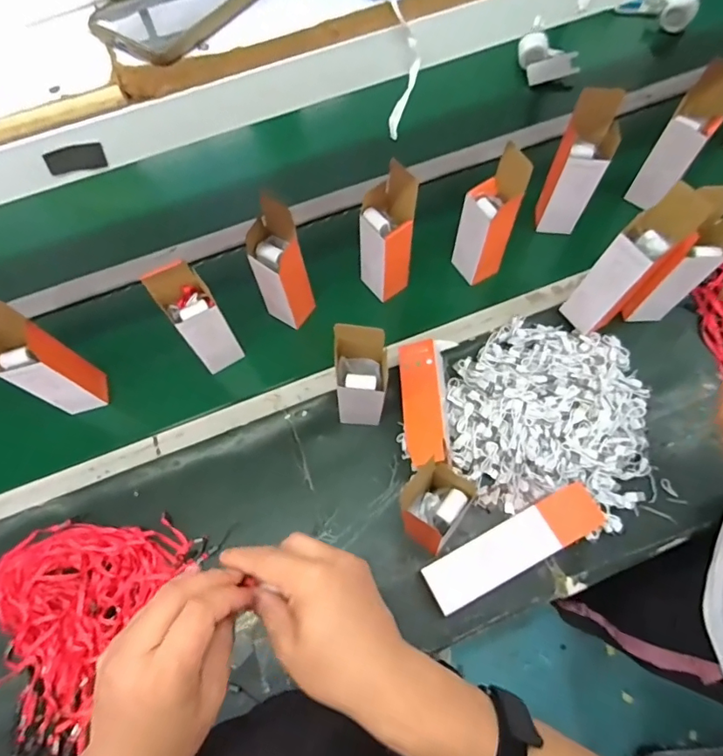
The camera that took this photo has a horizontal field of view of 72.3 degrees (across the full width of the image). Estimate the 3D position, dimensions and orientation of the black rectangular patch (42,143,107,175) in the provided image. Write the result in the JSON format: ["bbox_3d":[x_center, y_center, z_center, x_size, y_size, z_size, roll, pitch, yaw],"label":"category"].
[{"bbox_3d":[-0.201,-0.154,0.350,0.038,0.022,0.004,-24,68,-9],"label":"black rectangular patch"}]

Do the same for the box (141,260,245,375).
[{"bbox_3d":[-0.247,-0.086,0.759,0.072,0.194,0.076,-34,69,-13],"label":"box"}]

